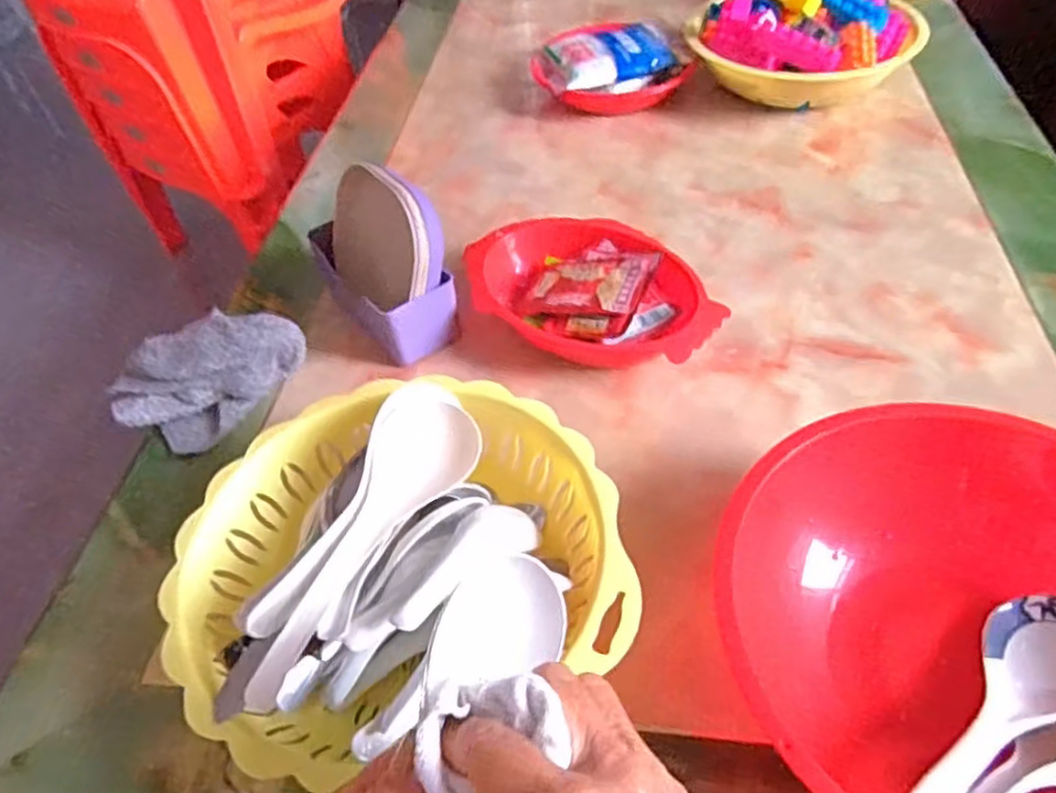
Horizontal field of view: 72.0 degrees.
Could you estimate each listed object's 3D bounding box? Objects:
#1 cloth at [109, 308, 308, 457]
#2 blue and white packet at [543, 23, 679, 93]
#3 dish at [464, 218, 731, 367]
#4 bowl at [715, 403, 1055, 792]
[{"bbox_3d":[-0.250,-0.020,0.567,0.082,0.065,0.137,33,60,30],"label":"cloth"},{"bbox_3d":[0.094,-0.396,0.849,0.135,0.026,0.112,-16,49,-8],"label":"blue and white packet"},{"bbox_3d":[0.053,-0.084,0.597,0.217,0.050,0.142,24,56,25],"label":"dish"},{"bbox_3d":[0.222,0.131,0.362,0.234,0.090,0.224,-3,49,4],"label":"bowl"}]

